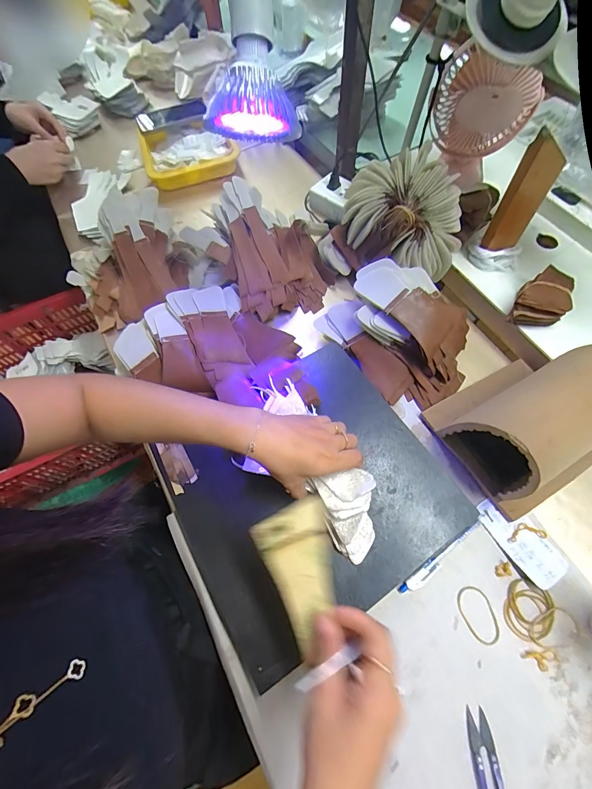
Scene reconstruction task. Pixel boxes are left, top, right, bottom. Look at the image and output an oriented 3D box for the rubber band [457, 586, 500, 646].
[{"bbox_3d":[0.203,0.244,0.370,0.036,0.004,0.057,-21,67,-8],"label":"rubber band"}]

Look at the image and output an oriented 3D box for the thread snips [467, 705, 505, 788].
[{"bbox_3d":[0.180,0.360,0.309,0.025,0.009,0.102,-2,65,0],"label":"thread snips"}]

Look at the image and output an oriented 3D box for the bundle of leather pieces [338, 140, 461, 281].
[{"bbox_3d":[0.166,-0.271,0.517,0.175,0.102,0.155,-4,65,0],"label":"bundle of leather pieces"}]

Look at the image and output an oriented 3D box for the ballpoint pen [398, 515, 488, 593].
[{"bbox_3d":[0.177,0.188,0.394,0.137,0.008,0.015,-33,69,-13],"label":"ballpoint pen"}]

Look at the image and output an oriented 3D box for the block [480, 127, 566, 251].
[{"bbox_3d":[0.312,-0.269,0.459,0.051,0.155,0.018,-9,65,-2],"label":"block"}]

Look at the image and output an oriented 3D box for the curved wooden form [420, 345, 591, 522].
[{"bbox_3d":[0.293,0.028,0.399,0.187,0.126,0.164,-26,67,-10],"label":"curved wooden form"}]

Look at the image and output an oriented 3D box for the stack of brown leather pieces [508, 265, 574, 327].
[{"bbox_3d":[0.362,-0.135,0.495,0.065,0.047,0.088,38,72,18],"label":"stack of brown leather pieces"}]

